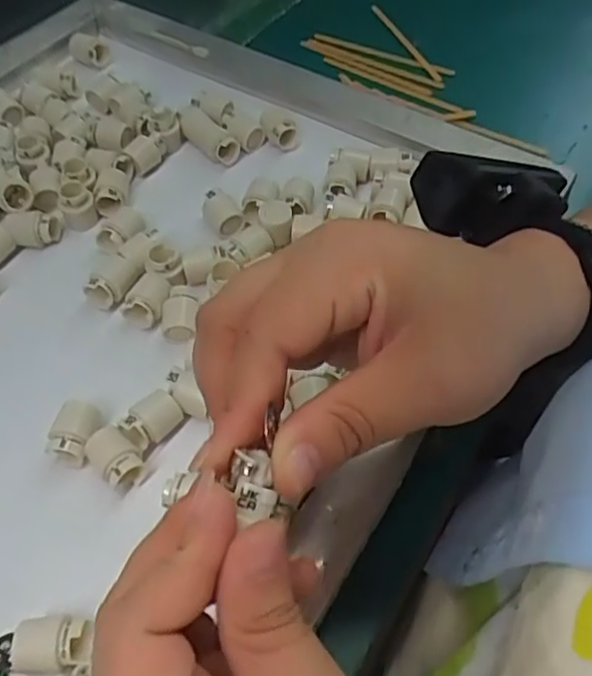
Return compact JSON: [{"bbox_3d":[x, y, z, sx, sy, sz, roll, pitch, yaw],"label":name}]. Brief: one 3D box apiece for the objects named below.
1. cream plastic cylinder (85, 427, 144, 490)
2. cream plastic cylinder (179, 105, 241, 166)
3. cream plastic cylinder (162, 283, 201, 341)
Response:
[{"bbox_3d":[-0.086,0.057,0.300,0.026,0.017,0.020,35,61,22],"label":"cream plastic cylinder"},{"bbox_3d":[-0.060,-0.139,0.435,0.021,0.020,0.050,-35,61,-23],"label":"cream plastic cylinder"},{"bbox_3d":[-0.063,-0.013,0.347,0.020,0.020,0.027,-3,54,-3],"label":"cream plastic cylinder"}]

